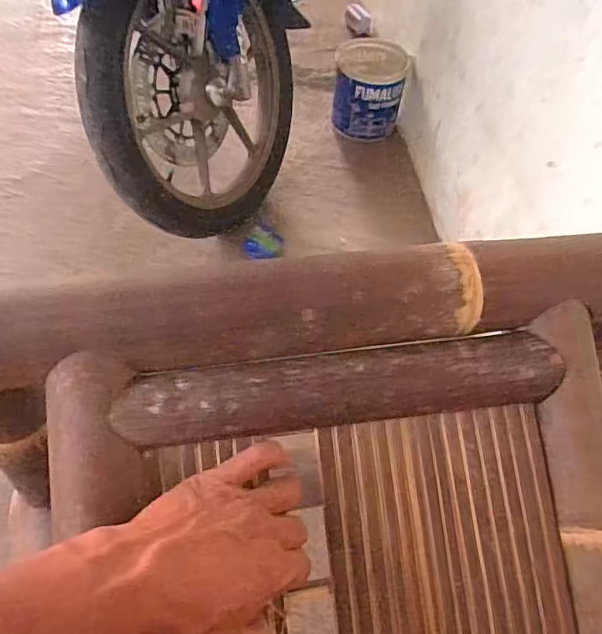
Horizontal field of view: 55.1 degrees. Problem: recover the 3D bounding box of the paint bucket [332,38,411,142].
[{"bbox_3d":[0.167,-0.560,1.453,0.168,0.218,0.178,2,54,-3],"label":"paint bucket"}]

